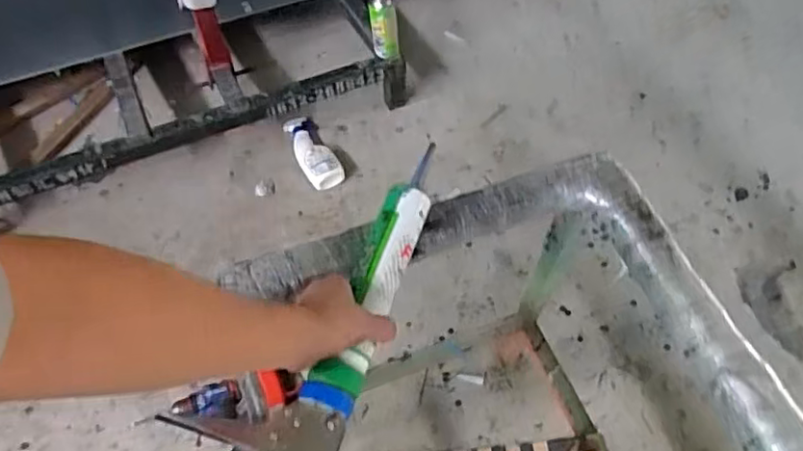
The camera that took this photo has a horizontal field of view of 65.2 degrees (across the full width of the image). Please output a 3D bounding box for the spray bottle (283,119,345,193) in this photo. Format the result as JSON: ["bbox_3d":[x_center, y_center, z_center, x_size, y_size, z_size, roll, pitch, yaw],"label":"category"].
[{"bbox_3d":[-0.244,-0.205,1.731,0.103,0.082,0.244,-20,61,-14],"label":"spray bottle"}]

